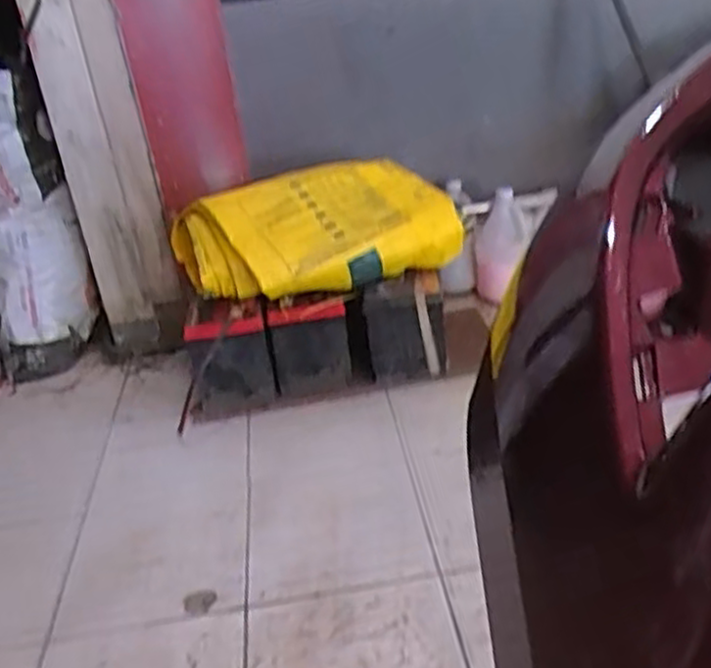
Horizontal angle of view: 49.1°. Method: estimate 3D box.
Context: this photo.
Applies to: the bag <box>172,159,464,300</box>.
[{"bbox_3d":[-0.072,-0.212,1.604,0.565,0.196,0.215,-15,29,-14],"label":"bag"}]

